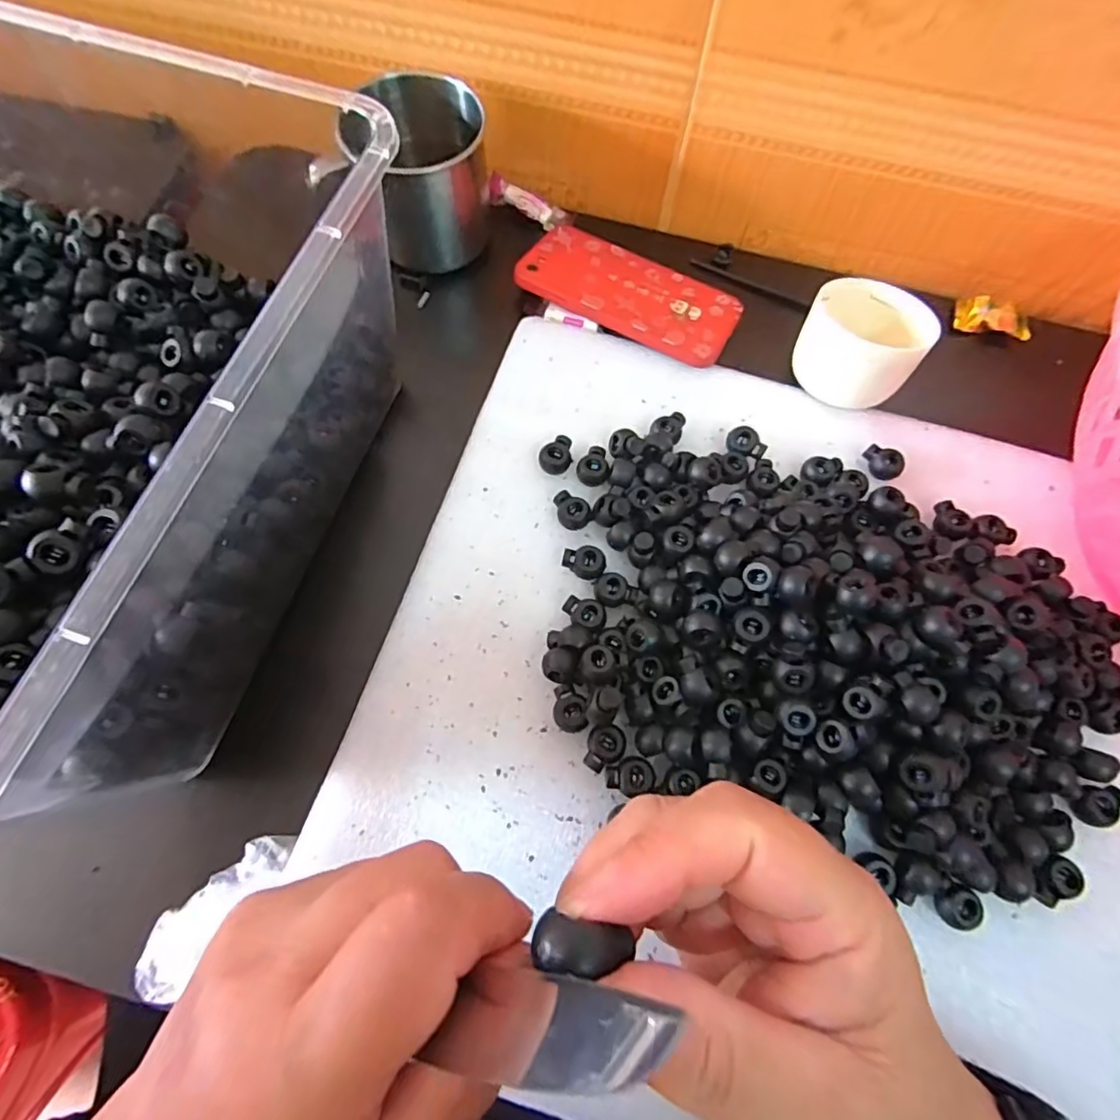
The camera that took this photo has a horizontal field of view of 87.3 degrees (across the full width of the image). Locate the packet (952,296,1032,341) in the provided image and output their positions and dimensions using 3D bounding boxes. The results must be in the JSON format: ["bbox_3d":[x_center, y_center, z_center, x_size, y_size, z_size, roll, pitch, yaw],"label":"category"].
[{"bbox_3d":[0.287,-0.161,0.388,0.046,0.012,0.021,13,70,3],"label":"packet"}]

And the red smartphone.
[{"bbox_3d":[0.046,-0.174,0.374,0.137,0.010,0.068,27,71,7],"label":"red smartphone"}]

